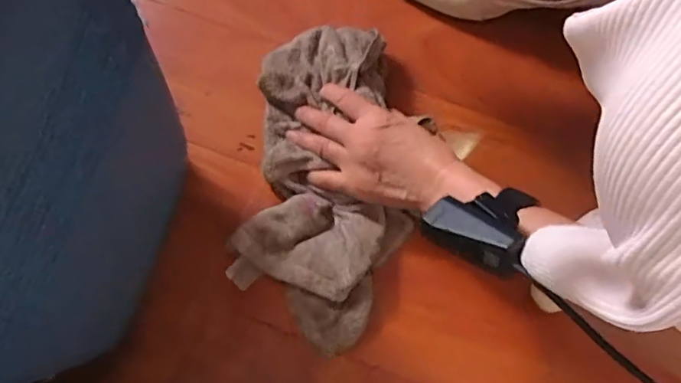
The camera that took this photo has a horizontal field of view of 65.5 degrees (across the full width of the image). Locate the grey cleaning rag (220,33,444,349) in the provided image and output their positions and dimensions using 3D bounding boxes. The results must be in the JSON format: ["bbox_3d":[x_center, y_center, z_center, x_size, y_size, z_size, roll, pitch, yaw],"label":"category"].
[{"bbox_3d":[-0.017,-0.011,0.485,0.156,0.042,0.291,-1,81,1],"label":"grey cleaning rag"}]

